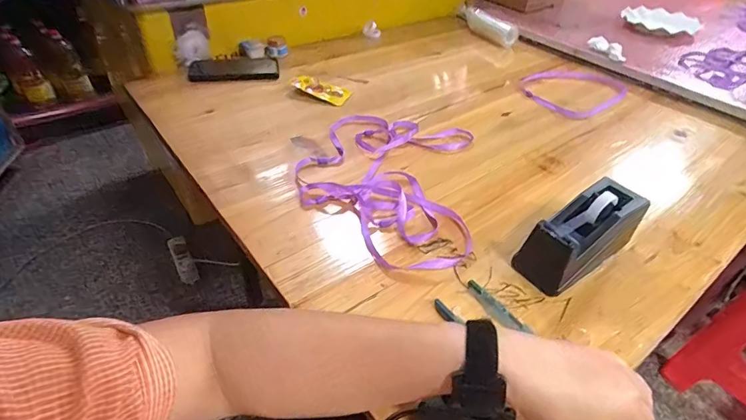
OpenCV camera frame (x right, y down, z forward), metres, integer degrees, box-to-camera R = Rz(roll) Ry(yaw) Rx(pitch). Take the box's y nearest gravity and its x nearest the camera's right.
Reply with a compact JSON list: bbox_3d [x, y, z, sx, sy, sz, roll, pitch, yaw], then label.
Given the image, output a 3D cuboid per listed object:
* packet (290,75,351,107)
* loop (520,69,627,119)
[{"bbox_3d":[-0.094,-0.215,0.755,0.108,0.021,0.043,18,43,13],"label":"packet"},{"bbox_3d":[0.391,-0.236,0.828,0.217,0.010,0.155,-27,51,-32],"label":"loop"}]

